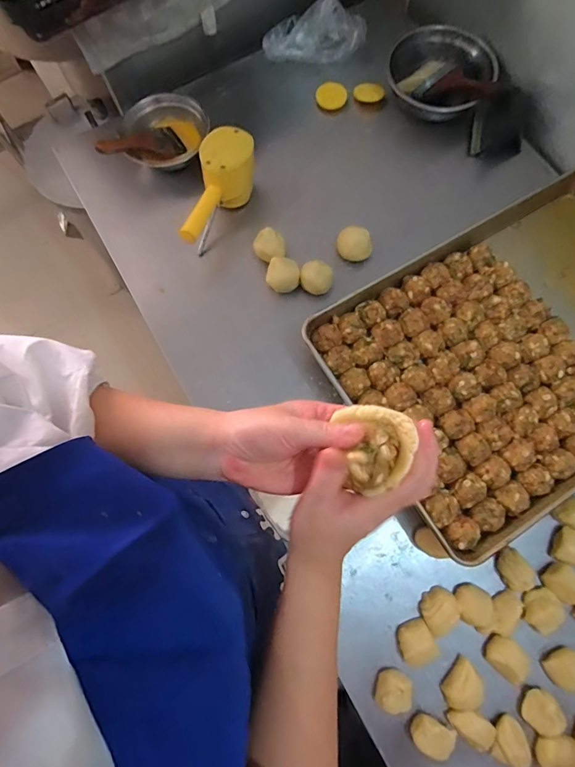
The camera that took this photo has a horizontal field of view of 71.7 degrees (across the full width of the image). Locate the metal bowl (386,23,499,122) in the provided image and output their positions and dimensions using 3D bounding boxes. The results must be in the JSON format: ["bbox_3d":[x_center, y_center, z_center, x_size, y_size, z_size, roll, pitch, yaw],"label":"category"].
[{"bbox_3d":[0.290,-0.588,0.761,0.166,0.053,0.185,-27,83,14],"label":"metal bowl"}]

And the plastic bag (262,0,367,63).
[{"bbox_3d":[0.052,-0.703,0.800,0.206,0.043,0.111,-22,76,-4],"label":"plastic bag"}]

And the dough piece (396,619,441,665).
[{"bbox_3d":[0.171,0.345,0.531,0.045,0.039,0.039,-23,76,-4],"label":"dough piece"}]

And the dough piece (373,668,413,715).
[{"bbox_3d":[0.139,0.401,0.523,0.044,0.031,0.042,0,75,1],"label":"dough piece"}]

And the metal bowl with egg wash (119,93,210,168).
[{"bbox_3d":[-0.229,-0.467,0.755,0.153,0.066,0.140,0,75,1],"label":"metal bowl with egg wash"}]

